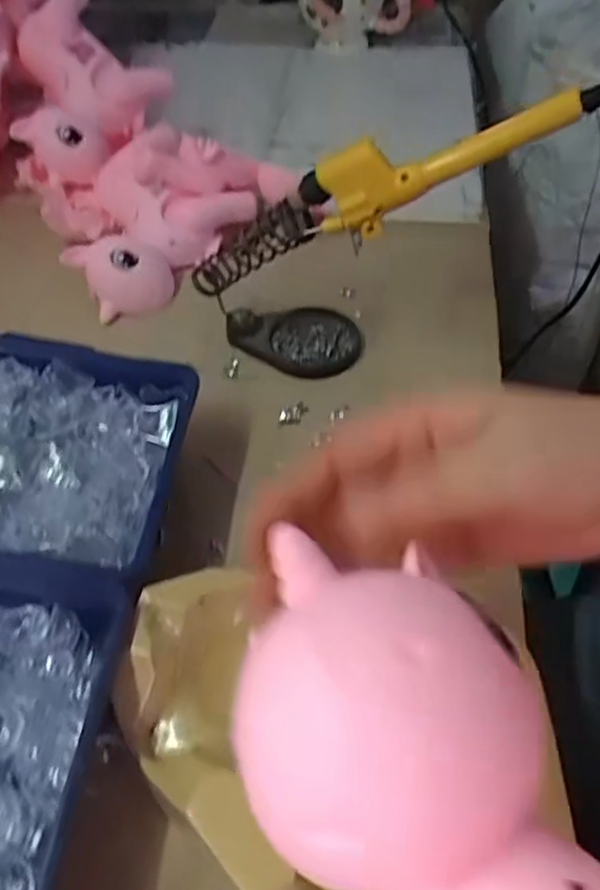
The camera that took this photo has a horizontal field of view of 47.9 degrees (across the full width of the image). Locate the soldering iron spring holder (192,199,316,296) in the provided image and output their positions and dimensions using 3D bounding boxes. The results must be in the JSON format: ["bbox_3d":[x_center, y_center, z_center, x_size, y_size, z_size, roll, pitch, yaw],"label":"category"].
[{"bbox_3d":[-0.033,-0.127,0.437,0.093,0.027,0.022,-21,40,36],"label":"soldering iron spring holder"}]

